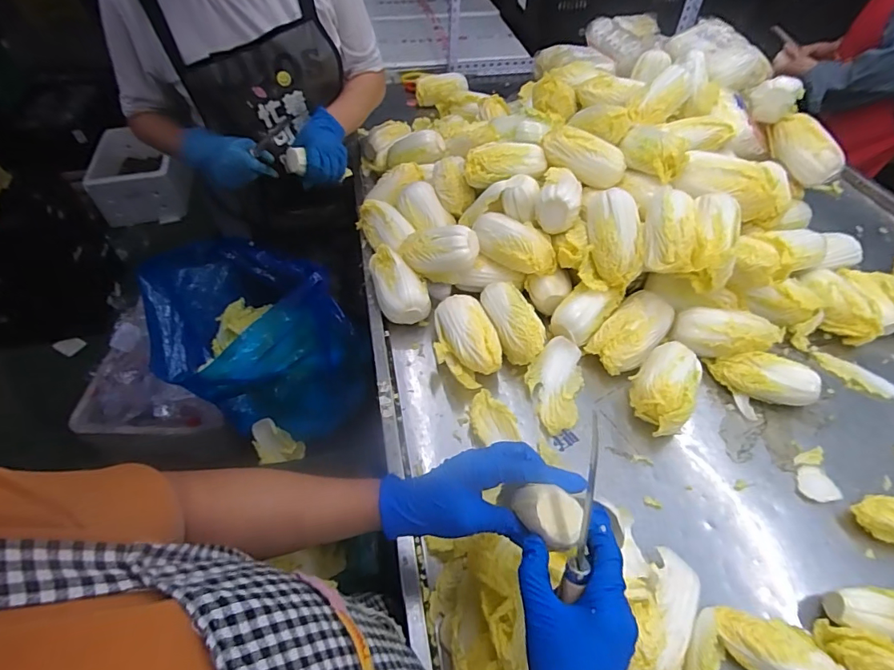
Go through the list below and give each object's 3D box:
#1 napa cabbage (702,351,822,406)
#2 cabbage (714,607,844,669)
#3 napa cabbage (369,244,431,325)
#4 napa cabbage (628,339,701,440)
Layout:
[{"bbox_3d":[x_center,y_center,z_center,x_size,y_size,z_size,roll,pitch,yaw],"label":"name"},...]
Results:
[{"bbox_3d":[0.450,0.062,0.670,0.136,0.051,0.060,14,49,30],"label":"napa cabbage"},{"bbox_3d":[0.321,0.315,0.458,0.103,0.042,0.060,10,51,10],"label":"cabbage"},{"bbox_3d":[-0.078,-0.084,0.761,0.082,0.065,0.129,-15,51,-11],"label":"napa cabbage"},{"bbox_3d":[0.297,0.075,0.645,0.080,0.072,0.136,22,53,18],"label":"napa cabbage"}]

